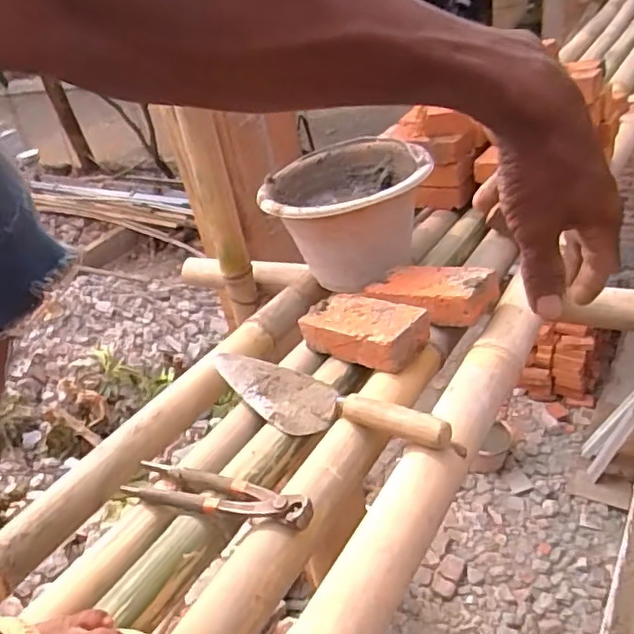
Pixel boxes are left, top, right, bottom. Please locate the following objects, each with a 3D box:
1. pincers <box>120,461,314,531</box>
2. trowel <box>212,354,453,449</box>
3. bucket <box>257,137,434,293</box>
[{"bbox_3d":[-0.103,0.177,0.592,0.220,0.017,0.045,1,33,30],"label":"pincers"},{"bbox_3d":[0.002,0.093,0.674,0.317,0.054,0.084,8,34,40],"label":"trowel"},{"bbox_3d":[0.044,-0.153,0.915,0.237,0.178,0.231,-3,35,2],"label":"bucket"}]

